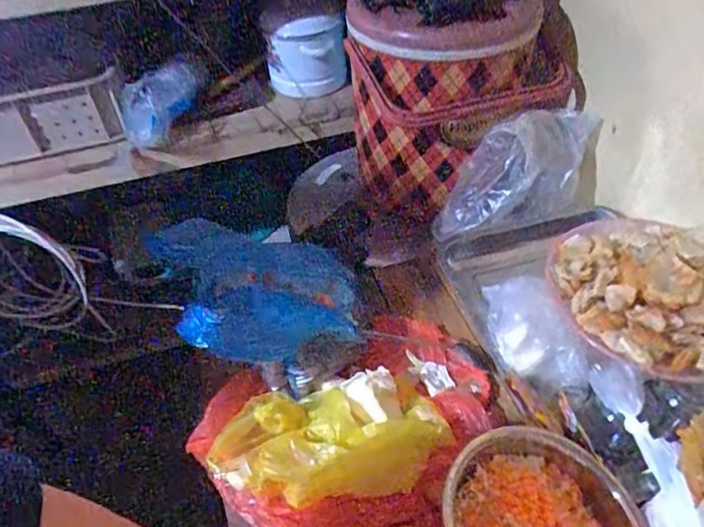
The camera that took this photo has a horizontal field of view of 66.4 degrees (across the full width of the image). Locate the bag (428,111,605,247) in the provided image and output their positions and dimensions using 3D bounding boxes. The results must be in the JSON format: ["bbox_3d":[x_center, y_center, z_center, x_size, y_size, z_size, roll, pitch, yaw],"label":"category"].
[{"bbox_3d":[0.255,-0.130,0.801,0.274,0.160,0.089,-24,50,-18],"label":"bag"}]

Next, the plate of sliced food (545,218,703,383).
[{"bbox_3d":[0.312,0.016,0.545,0.195,0.064,0.211,-2,46,2],"label":"plate of sliced food"}]

